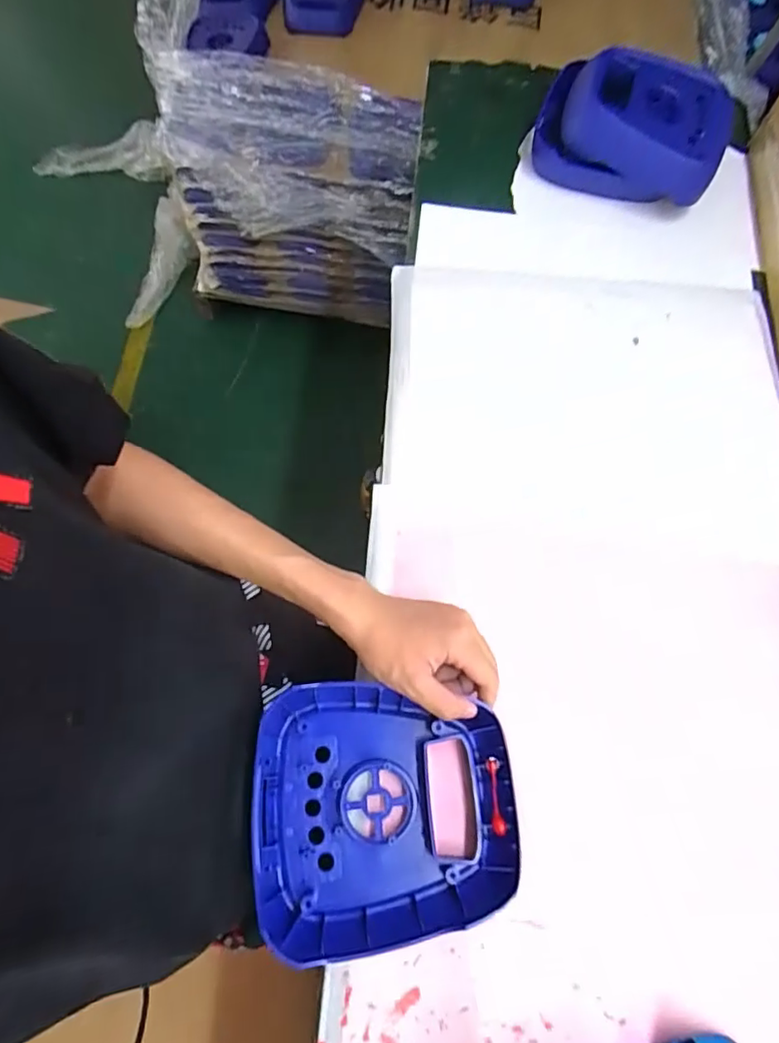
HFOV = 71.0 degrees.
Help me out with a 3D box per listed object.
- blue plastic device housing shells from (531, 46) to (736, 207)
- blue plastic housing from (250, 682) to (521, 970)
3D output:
[{"bbox_3d":[0.285,-0.464,0.638,0.212,0.064,0.160,16,70,3],"label":"blue plastic device housing shells"},{"bbox_3d":[-0.005,0.200,0.392,0.181,0.036,0.165,-8,70,-5],"label":"blue plastic housing"}]

